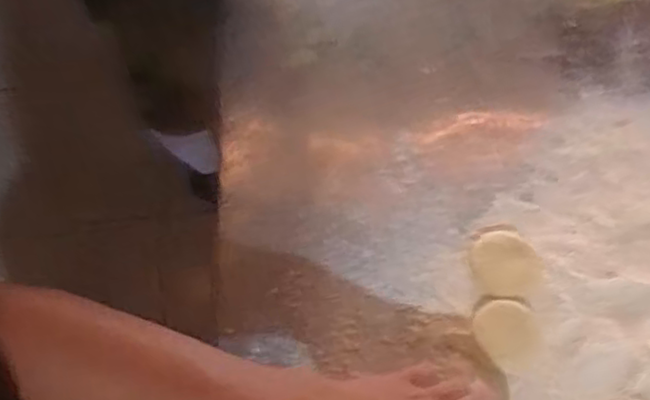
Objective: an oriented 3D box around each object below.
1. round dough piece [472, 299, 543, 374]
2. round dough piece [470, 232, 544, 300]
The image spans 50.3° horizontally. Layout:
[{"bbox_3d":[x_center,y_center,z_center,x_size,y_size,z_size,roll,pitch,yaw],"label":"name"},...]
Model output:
[{"bbox_3d":[0.140,0.102,0.523,0.044,0.011,0.054,-30,64,-12],"label":"round dough piece"},{"bbox_3d":[0.142,0.051,0.545,0.049,0.012,0.055,-7,62,0],"label":"round dough piece"}]

